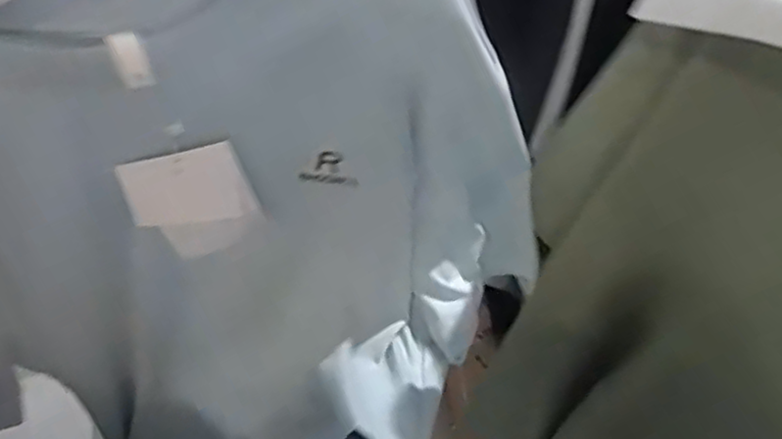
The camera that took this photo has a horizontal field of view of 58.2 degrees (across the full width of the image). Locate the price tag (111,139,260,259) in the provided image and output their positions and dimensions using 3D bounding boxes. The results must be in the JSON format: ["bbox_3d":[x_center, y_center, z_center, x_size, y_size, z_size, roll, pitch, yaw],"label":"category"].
[{"bbox_3d":[-0.141,-0.011,0.506,0.079,0.113,0.006,-18,56,-5],"label":"price tag"}]

